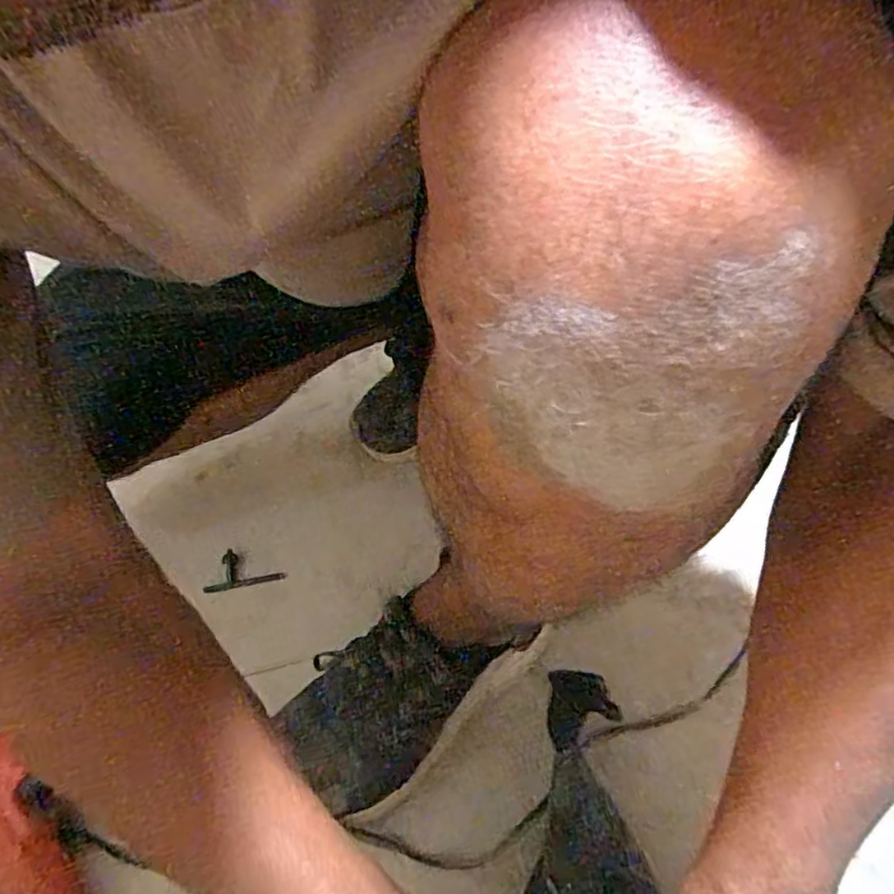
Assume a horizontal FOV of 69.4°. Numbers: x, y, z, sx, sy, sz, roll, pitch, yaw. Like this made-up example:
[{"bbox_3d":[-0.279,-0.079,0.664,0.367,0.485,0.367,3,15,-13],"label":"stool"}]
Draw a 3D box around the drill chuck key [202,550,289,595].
[{"bbox_3d":[-0.200,0.118,0.634,0.072,0.017,0.044,-16,54,-6],"label":"drill chuck key"}]

